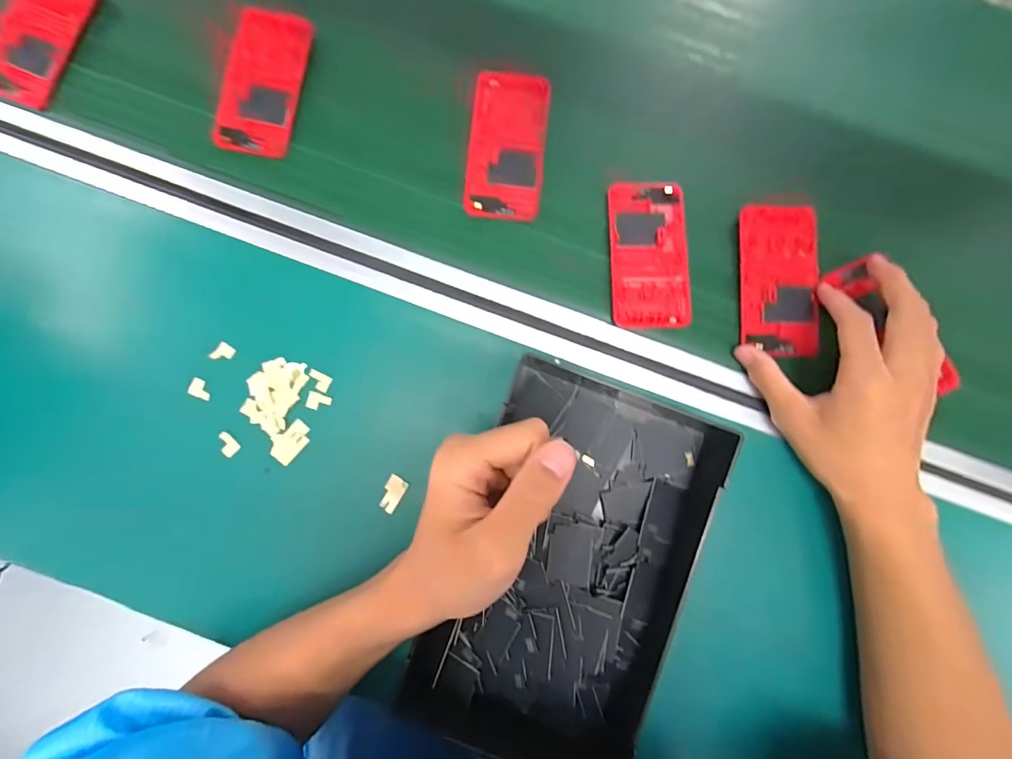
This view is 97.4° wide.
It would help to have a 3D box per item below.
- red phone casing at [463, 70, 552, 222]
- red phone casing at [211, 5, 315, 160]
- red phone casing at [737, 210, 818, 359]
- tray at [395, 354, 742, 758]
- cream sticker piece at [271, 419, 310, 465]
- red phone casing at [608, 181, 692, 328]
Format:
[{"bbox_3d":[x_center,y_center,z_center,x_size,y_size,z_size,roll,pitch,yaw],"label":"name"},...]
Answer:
[{"bbox_3d":[0.001,-0.195,0.371,0.062,0.011,0.121,6,84,-1],"label":"red phone casing"},{"bbox_3d":[-0.204,-0.250,0.375,0.063,0.010,0.126,11,88,1],"label":"red phone casing"},{"bbox_3d":[0.222,-0.080,0.363,0.061,0.013,0.119,2,84,-1],"label":"red phone casing"},{"bbox_3d":[0.049,0.137,0.328,0.171,0.028,0.276,22,81,-1],"label":"tray"},{"bbox_3d":[-0.172,0.049,0.355,0.023,0.004,0.034,43,84,-5],"label":"cream sticker piece"},{"bbox_3d":[0.116,-0.103,0.361,0.061,0.006,0.123,0,84,-1],"label":"red phone casing"}]

